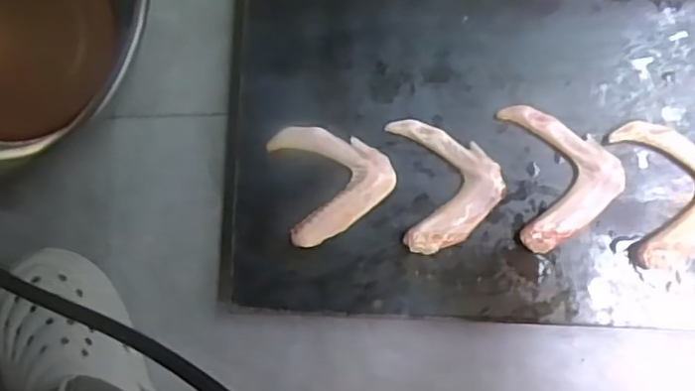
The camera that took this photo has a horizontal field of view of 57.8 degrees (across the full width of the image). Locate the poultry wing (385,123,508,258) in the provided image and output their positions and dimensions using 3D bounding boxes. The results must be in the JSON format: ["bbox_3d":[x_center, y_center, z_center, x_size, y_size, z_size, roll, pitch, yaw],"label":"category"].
[{"bbox_3d":[0.085,-0.011,0.528,0.084,0.017,0.110,-7,83,3],"label":"poultry wing"}]

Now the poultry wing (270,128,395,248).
[{"bbox_3d":[-0.010,-0.017,0.538,0.095,0.014,0.101,-16,83,2],"label":"poultry wing"}]

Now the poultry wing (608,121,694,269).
[{"bbox_3d":[0.269,-0.005,0.509,0.088,0.023,0.117,-8,83,3],"label":"poultry wing"}]

